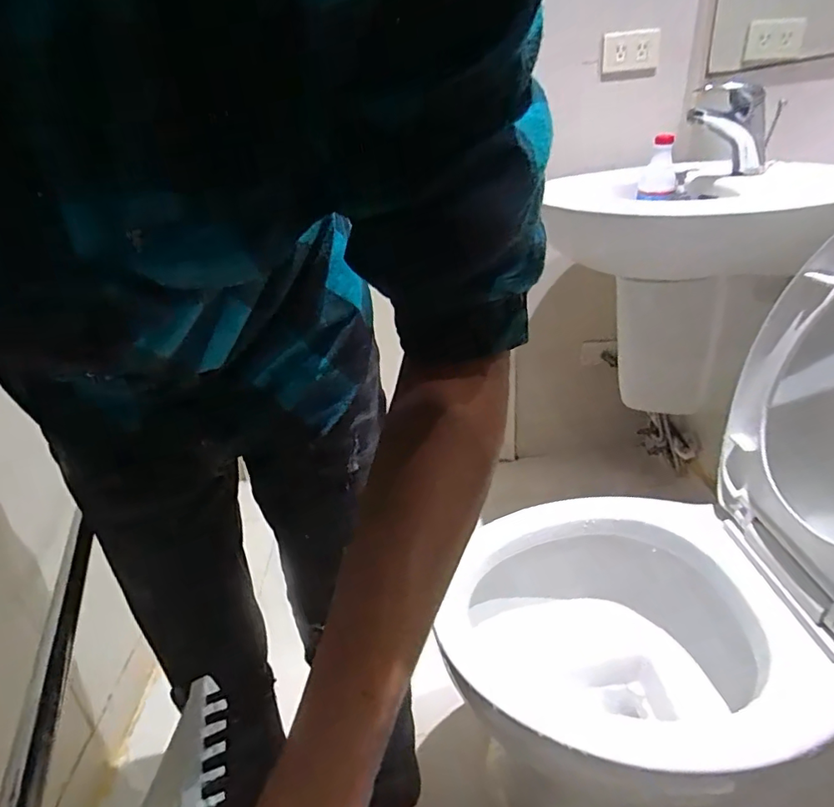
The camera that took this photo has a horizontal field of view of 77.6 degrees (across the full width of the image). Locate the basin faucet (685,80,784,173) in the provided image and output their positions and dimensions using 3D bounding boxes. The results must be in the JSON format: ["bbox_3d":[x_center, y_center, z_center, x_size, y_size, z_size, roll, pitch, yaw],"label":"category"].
[{"bbox_3d":[0.519,-0.454,0.861,0.129,0.130,0.085,10,30,25],"label":"basin faucet"}]

